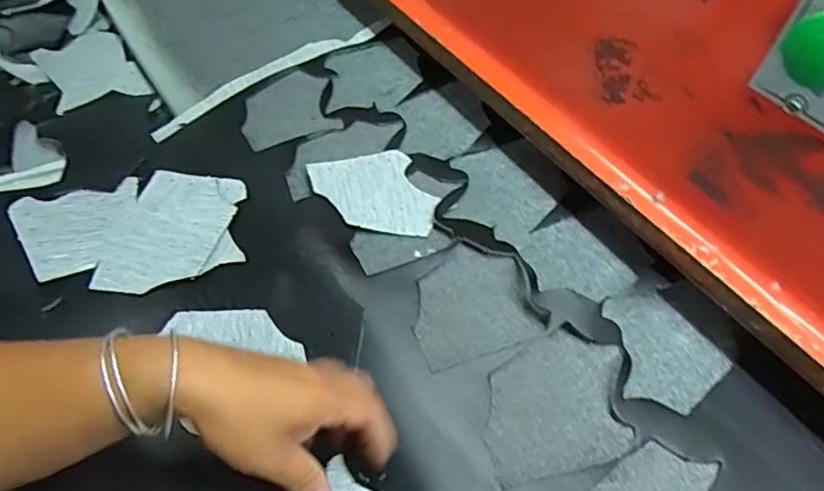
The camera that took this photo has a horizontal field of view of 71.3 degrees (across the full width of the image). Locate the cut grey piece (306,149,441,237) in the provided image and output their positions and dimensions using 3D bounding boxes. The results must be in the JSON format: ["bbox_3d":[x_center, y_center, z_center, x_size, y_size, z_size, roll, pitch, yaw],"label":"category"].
[{"bbox_3d":[-0.038,-0.051,0.560,0.107,0.008,0.104,-13,57,-11],"label":"cut grey piece"}]

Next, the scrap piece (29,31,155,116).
[{"bbox_3d":[-0.378,-0.206,0.675,0.104,0.013,0.126,-25,64,-35],"label":"scrap piece"}]

